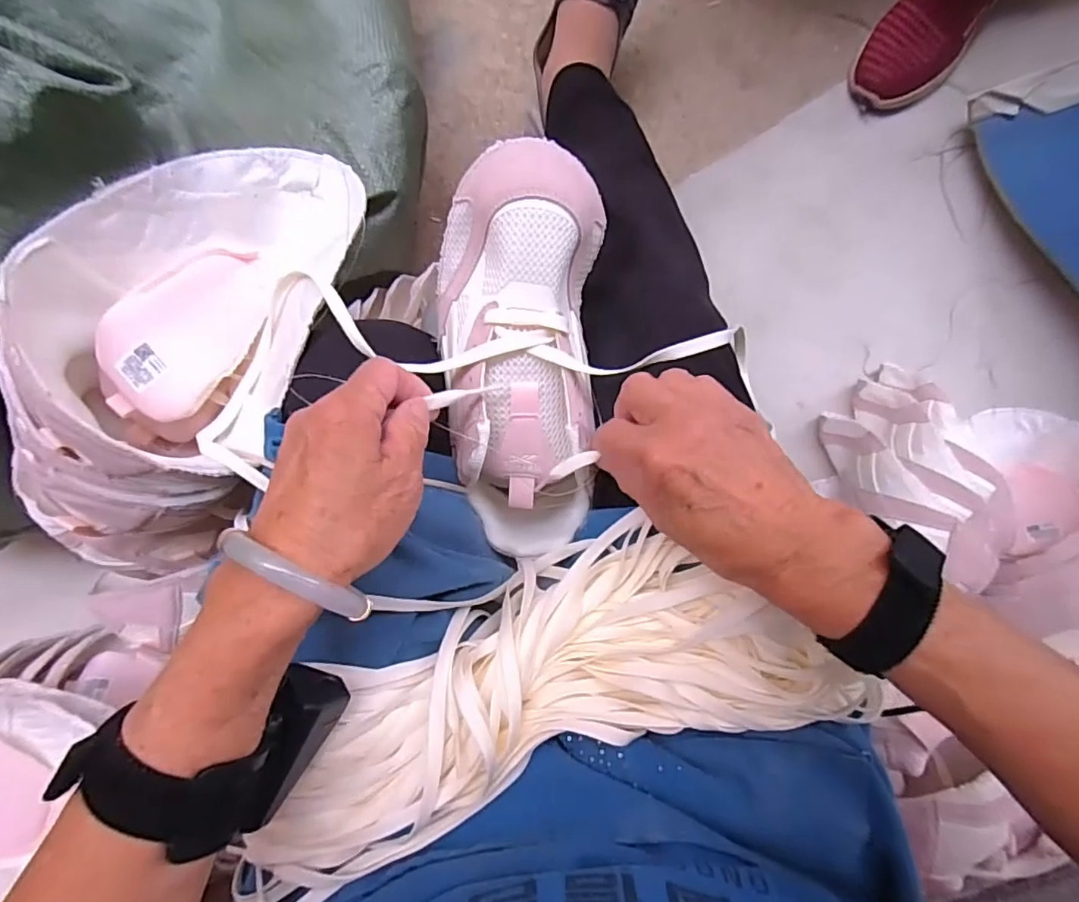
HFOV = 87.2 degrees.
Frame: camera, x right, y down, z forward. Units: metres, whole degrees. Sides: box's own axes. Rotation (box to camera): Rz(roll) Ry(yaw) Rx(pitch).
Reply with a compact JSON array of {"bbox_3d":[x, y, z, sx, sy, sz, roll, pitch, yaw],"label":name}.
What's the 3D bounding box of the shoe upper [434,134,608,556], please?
[{"bbox_3d":[-0.012,-0.046,0.338,0.090,0.057,0.239,-1,108,2],"label":"shoe upper"}]

